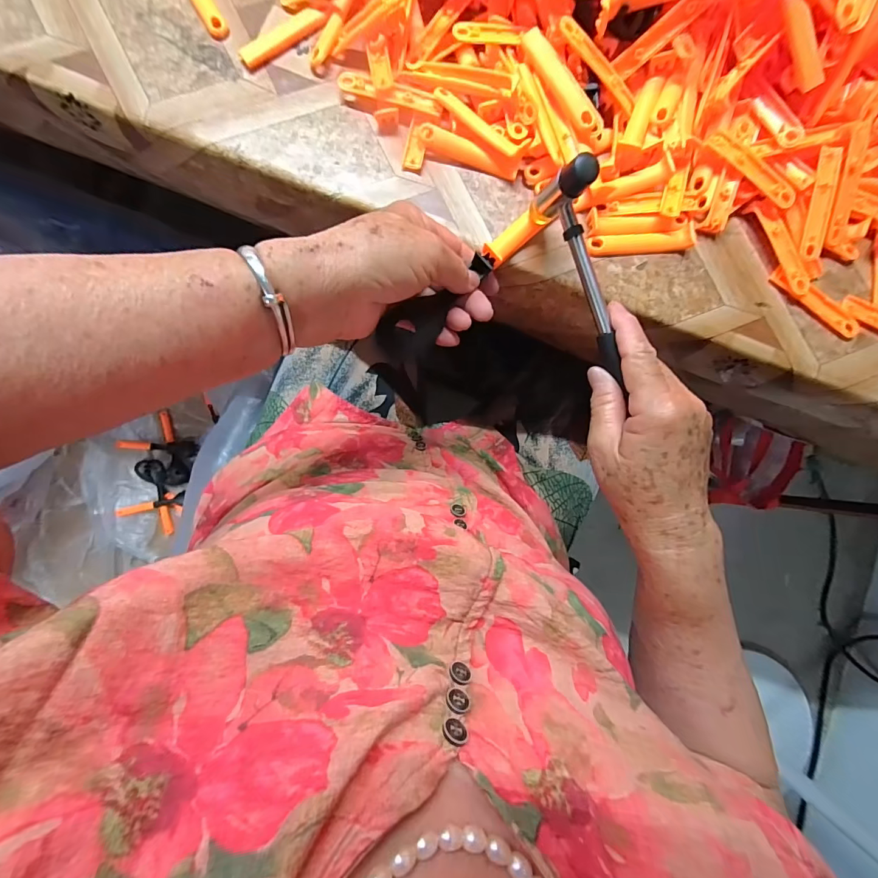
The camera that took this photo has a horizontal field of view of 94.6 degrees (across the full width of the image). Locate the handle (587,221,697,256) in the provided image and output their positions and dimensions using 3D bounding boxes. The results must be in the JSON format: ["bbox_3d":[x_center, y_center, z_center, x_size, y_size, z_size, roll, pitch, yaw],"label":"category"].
[{"bbox_3d":[0.152,-0.146,0.301,0.081,0.008,0.019,-8,88,-3],"label":"handle"}]

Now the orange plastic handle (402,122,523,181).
[{"bbox_3d":[0.018,-0.204,0.294,0.083,0.015,0.027,12,87,-2],"label":"orange plastic handle"}]

